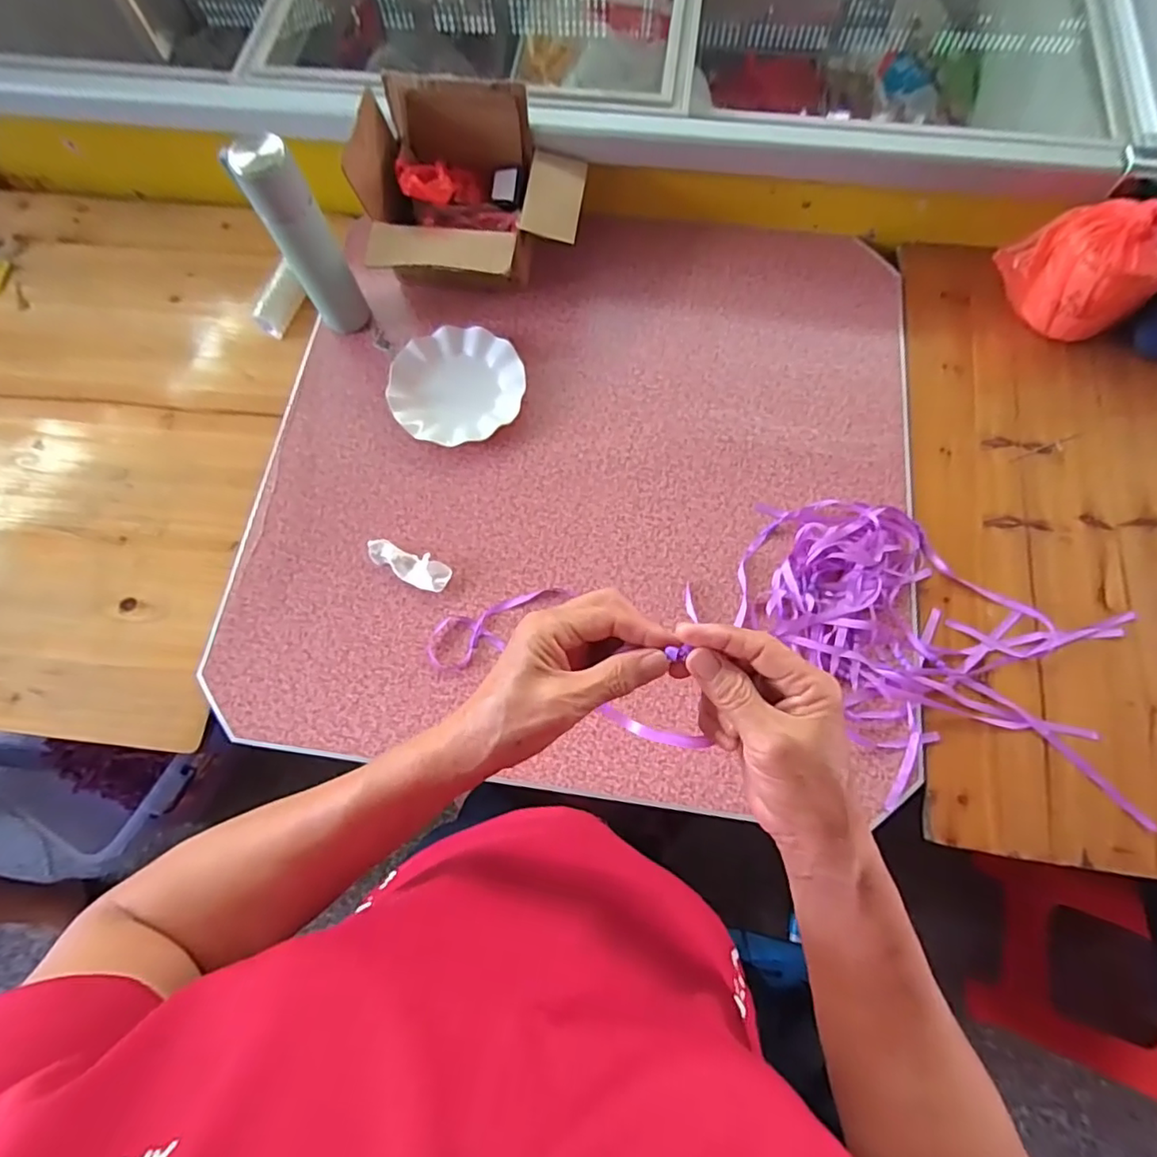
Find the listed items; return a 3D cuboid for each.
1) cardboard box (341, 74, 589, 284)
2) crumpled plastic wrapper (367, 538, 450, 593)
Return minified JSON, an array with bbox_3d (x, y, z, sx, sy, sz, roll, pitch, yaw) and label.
[{"bbox_3d":[-0.137,-0.496,0.764,0.273,0.182,0.218,1,73,1],"label":"cardboard box"},{"bbox_3d":[-0.213,-0.017,0.710,0.110,0.021,0.039,24,75,8],"label":"crumpled plastic wrapper"}]

